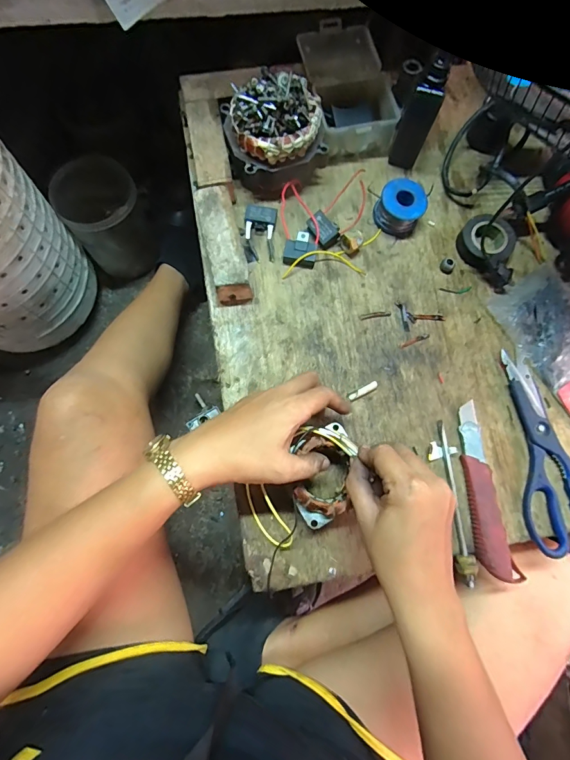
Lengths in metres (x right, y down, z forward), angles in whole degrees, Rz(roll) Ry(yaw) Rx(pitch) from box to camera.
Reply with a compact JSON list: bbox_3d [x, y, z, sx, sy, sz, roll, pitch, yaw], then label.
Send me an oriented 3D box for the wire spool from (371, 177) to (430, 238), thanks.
[{"bbox_3d":[0.136,-0.202,0.452,0.052,0.033,0.051,0,75,-1],"label":"wire spool"}]

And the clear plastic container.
[{"bbox_3d":[0.076,-0.358,0.480,0.099,0.054,0.157,-12,76,-4],"label":"clear plastic container"}]

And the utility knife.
[{"bbox_3d":[0.199,0.108,0.382,0.034,0.018,0.169,-4,75,-2],"label":"utility knife"}]

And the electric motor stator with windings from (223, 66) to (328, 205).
[{"bbox_3d":[-0.011,-0.273,0.430,0.113,0.098,0.092,-4,75,-2],"label":"electric motor stator with windings"}]

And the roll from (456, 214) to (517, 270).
[{"bbox_3d":[0.239,-0.166,0.451,0.069,0.023,0.060,-44,80,-11],"label":"roll"}]

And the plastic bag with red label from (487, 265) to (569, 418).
[{"bbox_3d":[0.311,-0.041,0.427,0.102,0.011,0.169,-32,78,-9],"label":"plastic bag with red label"}]

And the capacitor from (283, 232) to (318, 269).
[{"bbox_3d":[0.019,-0.149,0.443,0.036,0.016,0.039,11,75,2],"label":"capacitor"}]

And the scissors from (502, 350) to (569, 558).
[{"bbox_3d":[0.258,0.071,0.397,0.082,0.011,0.193,-20,76,-6],"label":"scissors"}]

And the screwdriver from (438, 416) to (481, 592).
[{"bbox_3d":[0.169,0.119,0.381,0.017,0.010,0.157,-4,75,-2],"label":"screwdriver"}]

